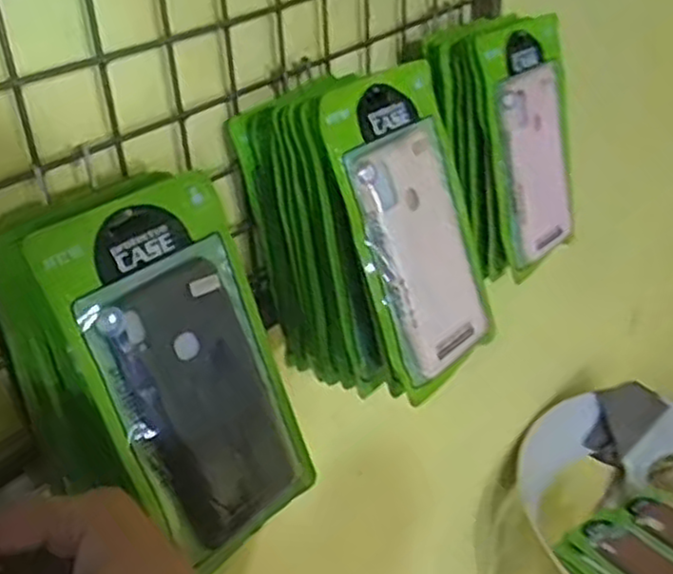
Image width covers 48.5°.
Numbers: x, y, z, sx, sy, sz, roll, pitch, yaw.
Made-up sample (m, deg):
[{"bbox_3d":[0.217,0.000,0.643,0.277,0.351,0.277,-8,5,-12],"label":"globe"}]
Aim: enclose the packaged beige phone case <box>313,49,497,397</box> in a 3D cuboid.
[{"bbox_3d":[0.056,-0.040,0.509,0.107,0.209,0.012,-32,20,-38],"label":"packaged beige phone case"}]

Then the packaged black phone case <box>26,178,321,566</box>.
[{"bbox_3d":[-0.083,0.051,0.420,0.014,0.206,0.110,0,24,45],"label":"packaged black phone case"}]

